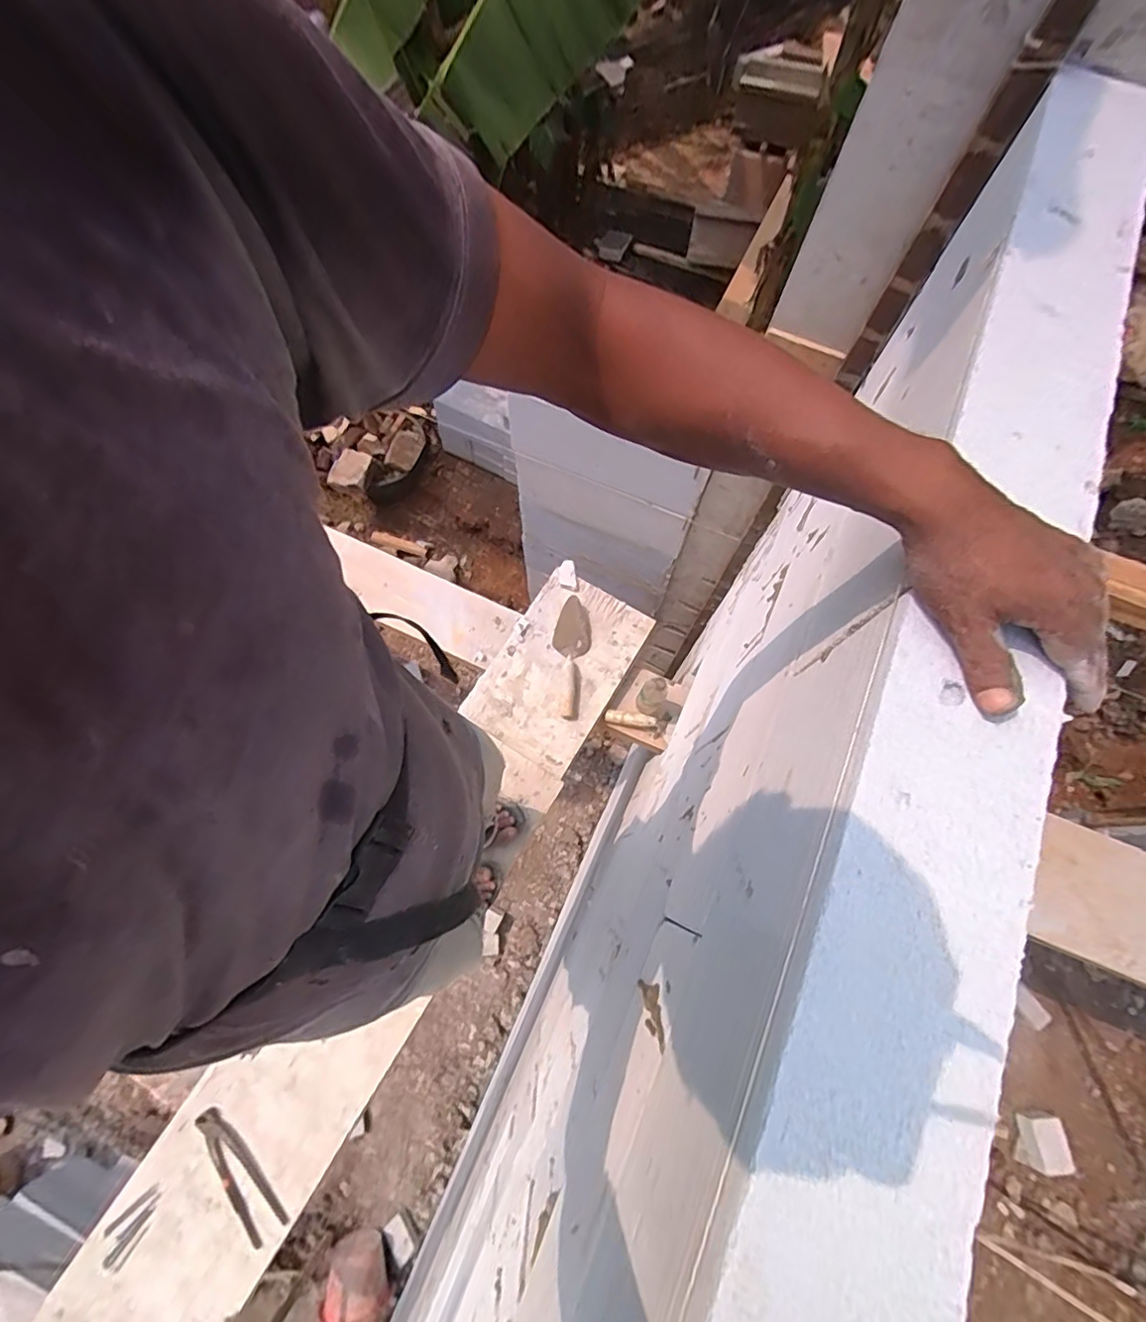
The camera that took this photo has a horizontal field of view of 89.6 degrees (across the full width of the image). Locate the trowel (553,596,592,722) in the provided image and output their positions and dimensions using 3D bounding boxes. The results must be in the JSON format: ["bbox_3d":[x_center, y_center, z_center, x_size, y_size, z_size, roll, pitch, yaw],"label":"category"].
[{"bbox_3d":[-0.009,-0.010,1.519,0.097,0.042,0.322,8,71,1],"label":"trowel"}]

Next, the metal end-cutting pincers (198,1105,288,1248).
[{"bbox_3d":[-0.630,0.965,1.088,0.078,0.030,0.245,-31,75,-12],"label":"metal end-cutting pincers"}]

